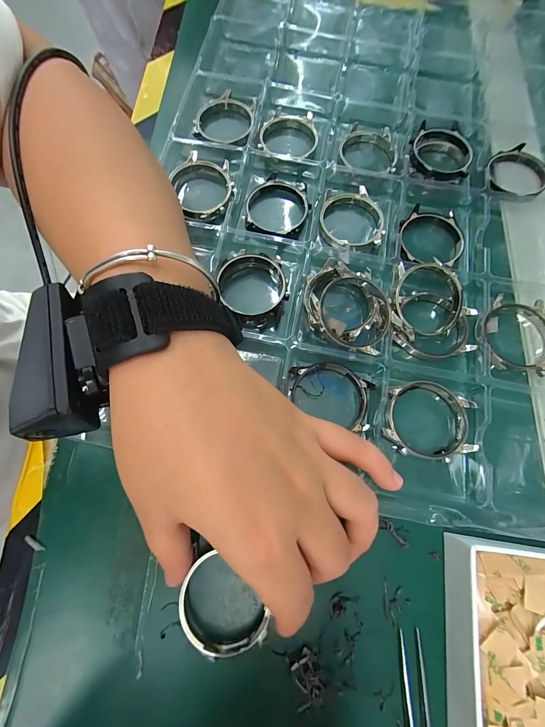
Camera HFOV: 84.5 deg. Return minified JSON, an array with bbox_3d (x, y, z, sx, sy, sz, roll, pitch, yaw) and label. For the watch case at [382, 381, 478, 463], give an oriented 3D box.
[{"bbox_3d":[0.094,0.034,0.181,0.052,0.011,0.045,12,74,1],"label":"watch case"}]

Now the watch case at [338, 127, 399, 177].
[{"bbox_3d":[0.076,-0.167,0.236,0.045,0.010,0.050,16,74,2],"label":"watch case"}]

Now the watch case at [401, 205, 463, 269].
[{"bbox_3d":[0.114,-0.092,0.217,0.047,0.011,0.047,7,74,0],"label":"watch case"}]

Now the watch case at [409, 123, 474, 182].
[{"bbox_3d":[0.131,-0.164,0.234,0.046,0.009,0.053,20,74,3],"label":"watch case"}]

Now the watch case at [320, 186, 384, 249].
[{"bbox_3d":[0.058,-0.105,0.221,0.045,0.011,0.051,13,74,1],"label":"watch case"}]

